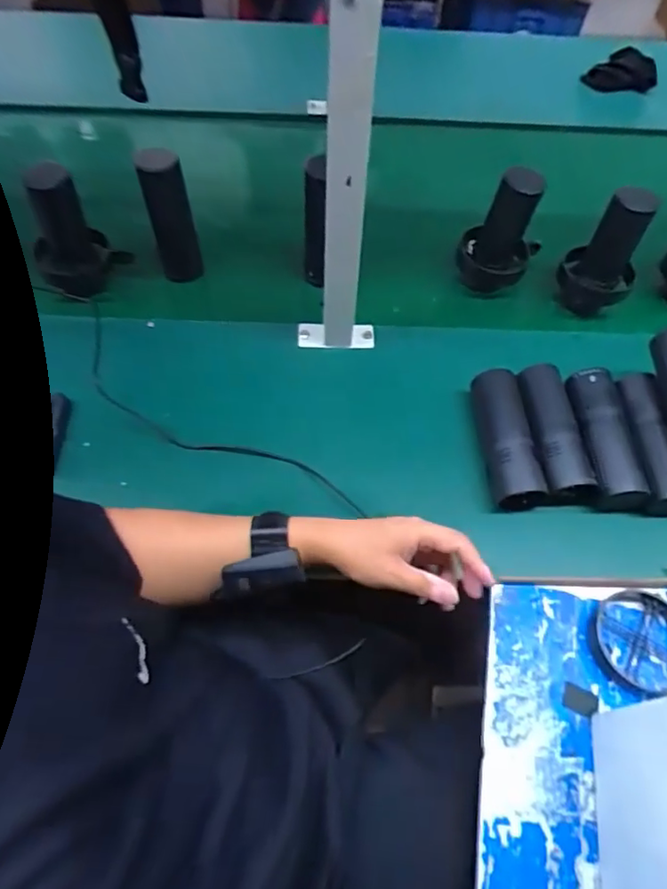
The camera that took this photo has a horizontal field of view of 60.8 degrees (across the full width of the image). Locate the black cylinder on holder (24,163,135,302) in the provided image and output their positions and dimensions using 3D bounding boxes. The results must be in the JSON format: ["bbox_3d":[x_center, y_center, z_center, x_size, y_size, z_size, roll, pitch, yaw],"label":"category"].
[{"bbox_3d":[-0.330,-0.259,0.720,0.077,0.156,0.102,39,65,19],"label":"black cylinder on holder"}]

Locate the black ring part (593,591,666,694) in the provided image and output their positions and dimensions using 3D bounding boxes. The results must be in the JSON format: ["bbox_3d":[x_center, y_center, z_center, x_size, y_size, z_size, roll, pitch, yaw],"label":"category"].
[{"bbox_3d":[0.318,0.199,0.578,0.104,0.013,0.100,1,60,-2],"label":"black ring part"}]

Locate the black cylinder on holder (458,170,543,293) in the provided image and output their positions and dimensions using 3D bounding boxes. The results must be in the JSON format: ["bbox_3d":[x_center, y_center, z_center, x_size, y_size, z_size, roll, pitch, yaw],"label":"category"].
[{"bbox_3d":[0.227,-0.285,0.752,0.094,0.188,0.072,22,61,10],"label":"black cylinder on holder"}]

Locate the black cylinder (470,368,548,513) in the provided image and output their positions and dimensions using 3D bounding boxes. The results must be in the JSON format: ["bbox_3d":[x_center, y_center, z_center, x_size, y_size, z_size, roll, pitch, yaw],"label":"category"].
[{"bbox_3d":[0.195,-0.005,0.655,0.056,0.060,0.163,-4,60,-5],"label":"black cylinder"}]

